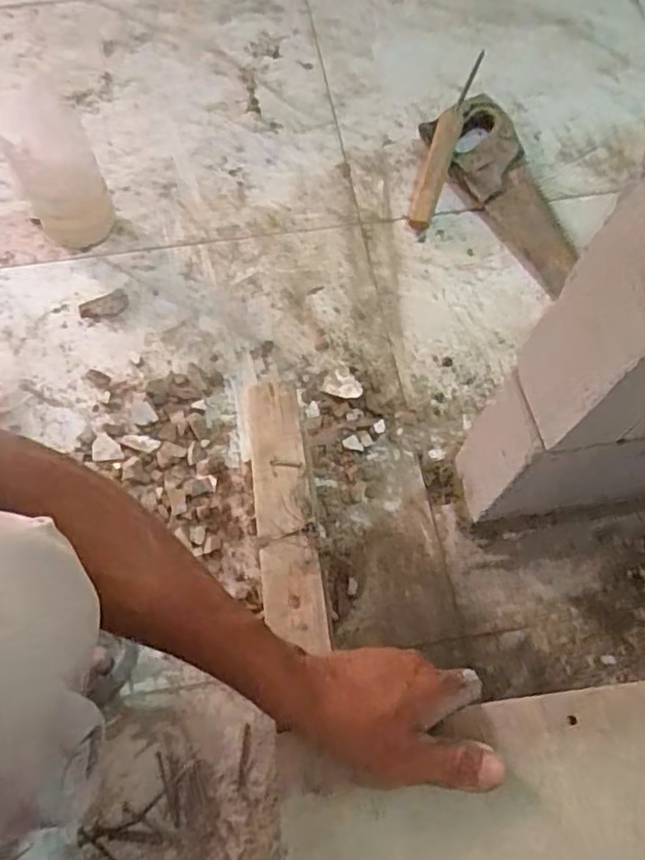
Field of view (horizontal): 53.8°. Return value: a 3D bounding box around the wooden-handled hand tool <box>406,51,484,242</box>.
[{"bbox_3d":[0.158,-0.378,0.814,0.033,0.049,0.299,16,67,7],"label":"wooden-handled hand tool"}]

